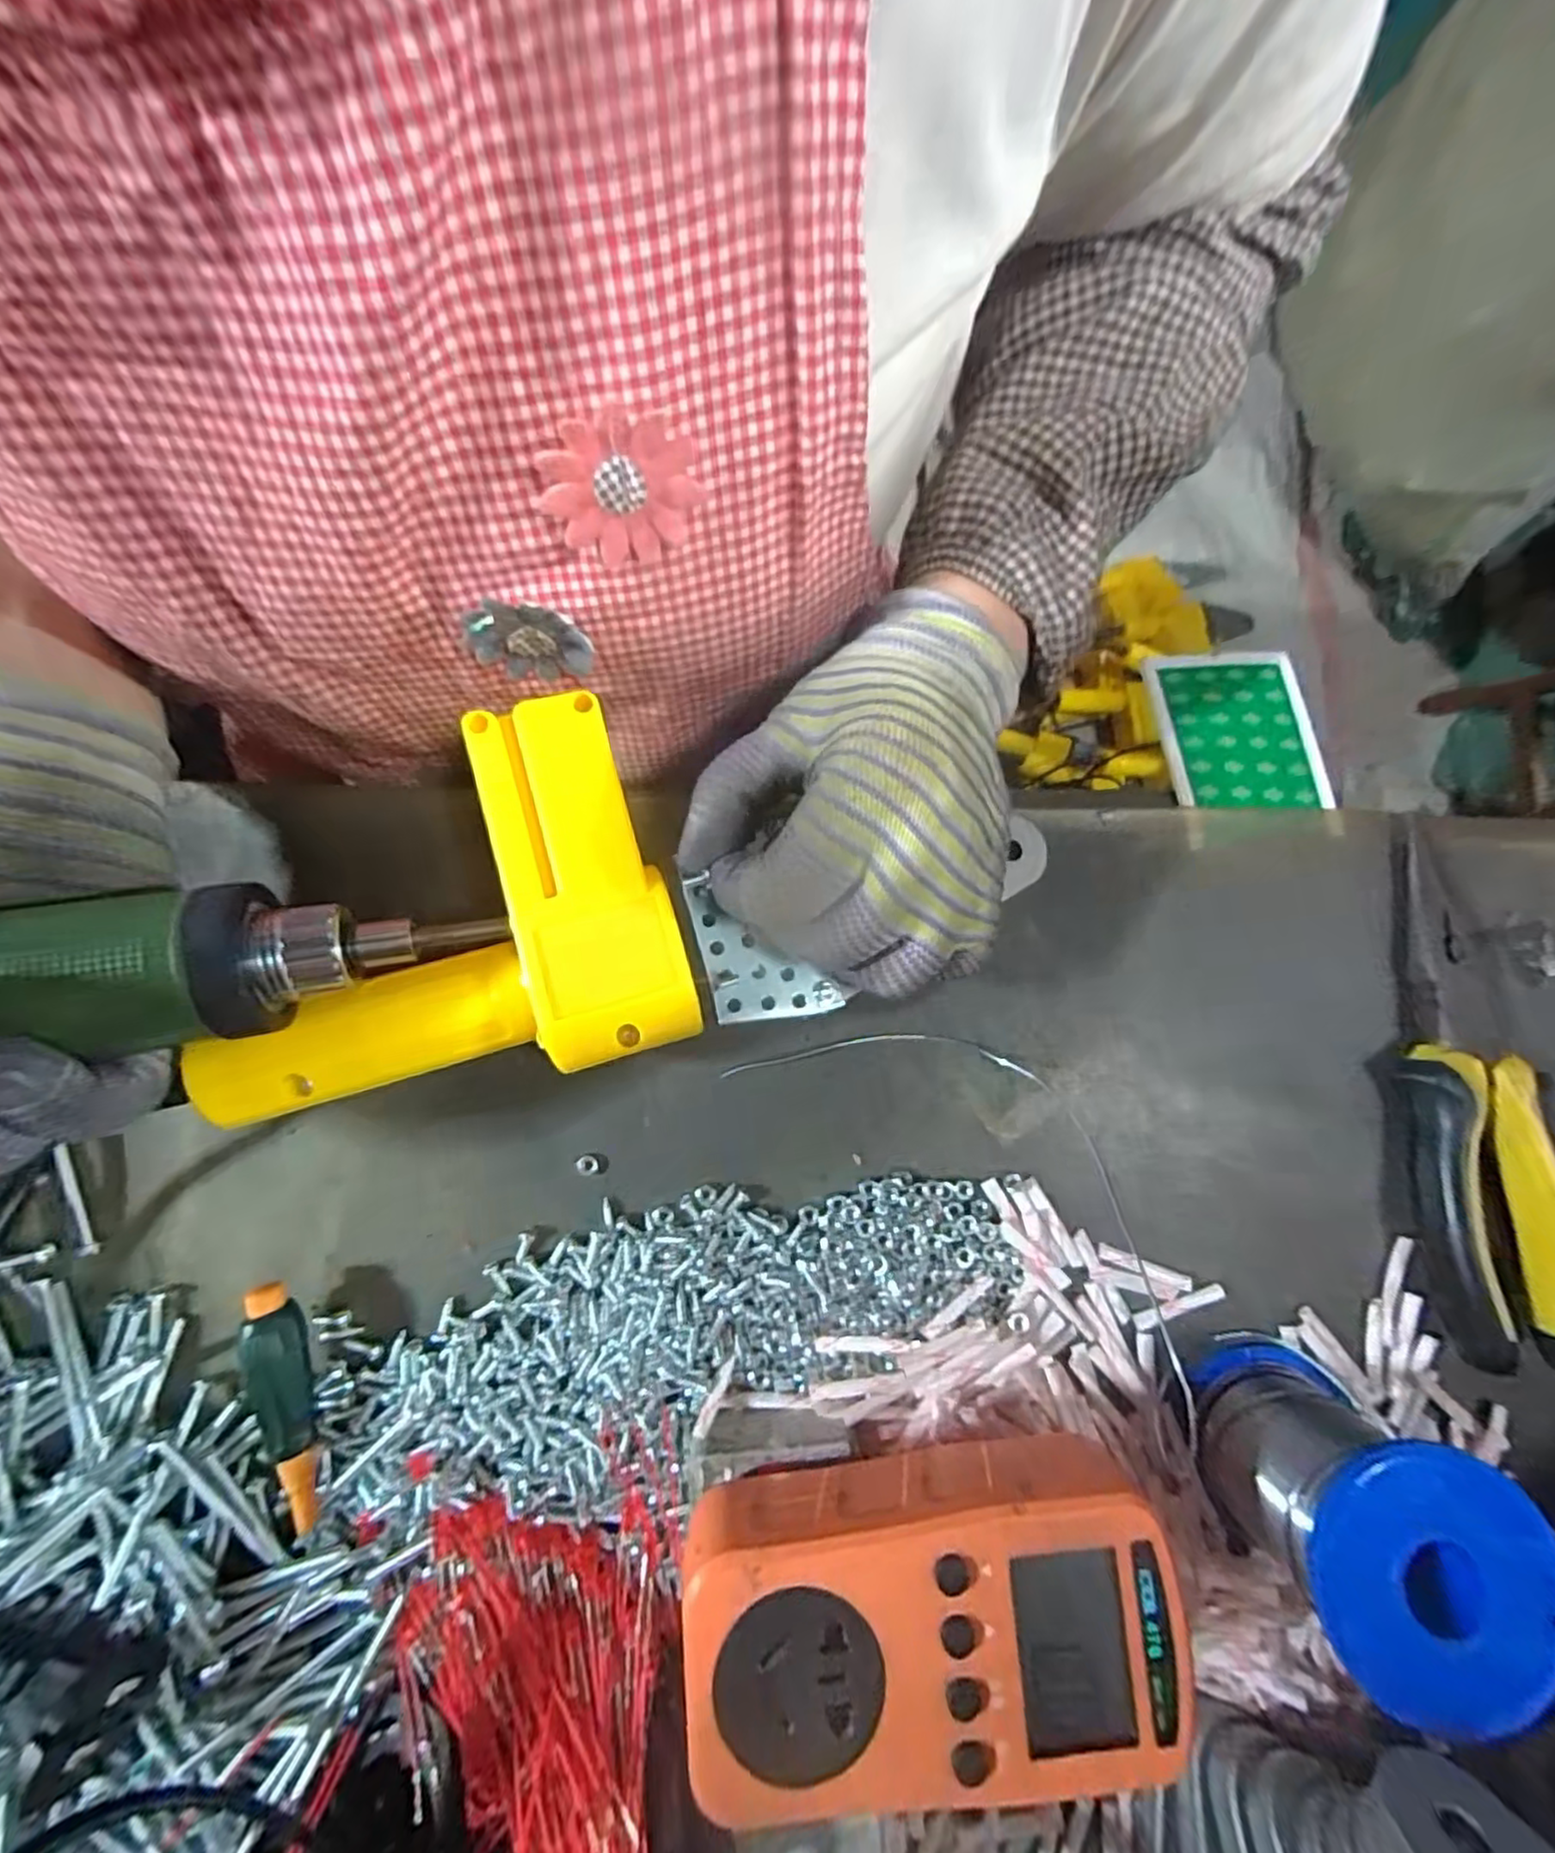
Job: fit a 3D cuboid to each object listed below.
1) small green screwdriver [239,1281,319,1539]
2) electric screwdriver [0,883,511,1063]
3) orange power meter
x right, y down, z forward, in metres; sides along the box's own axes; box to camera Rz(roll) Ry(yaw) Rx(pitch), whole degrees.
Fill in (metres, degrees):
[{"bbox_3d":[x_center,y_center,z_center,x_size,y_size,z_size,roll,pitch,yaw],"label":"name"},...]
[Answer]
[{"bbox_3d":[-0.157,0.154,0.215,0.014,0.012,0.076,-10,90,-4],"label":"small green screwdriver"},{"bbox_3d":[-0.193,0.017,0.159,0.234,0.032,0.042,-10,75,-19],"label":"electric screwdriver"},{"bbox_3d":[0.038,0.176,0.174,0.120,0.027,0.069,-5,82,-3],"label":"orange power meter"}]

